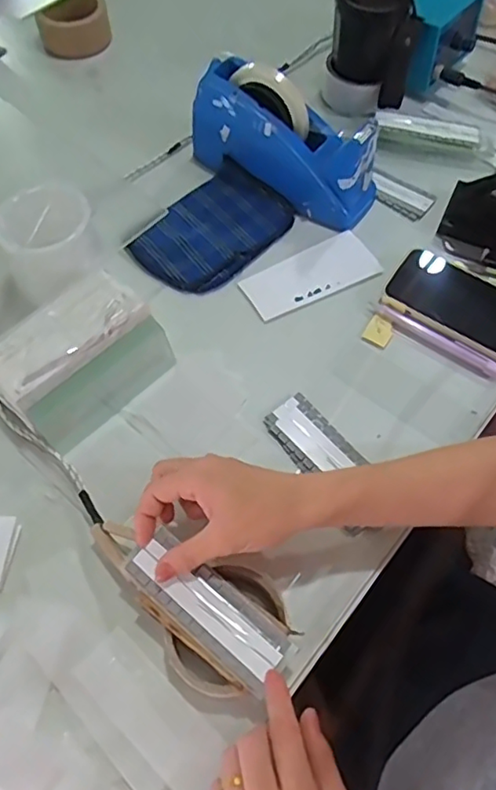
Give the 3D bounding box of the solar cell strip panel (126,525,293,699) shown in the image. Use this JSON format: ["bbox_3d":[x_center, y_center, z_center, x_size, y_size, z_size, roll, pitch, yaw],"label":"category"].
[{"bbox_3d":[-0.030,0.151,0.426,0.126,0.006,0.044,35,66,16],"label":"solar cell strip panel"}]

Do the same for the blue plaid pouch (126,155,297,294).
[{"bbox_3d":[-0.036,-0.178,0.637,0.111,0.016,0.161,35,66,18],"label":"blue plaid pouch"}]

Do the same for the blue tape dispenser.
[{"bbox_3d":[0.040,-0.269,0.639,0.219,0.124,0.064,34,65,4],"label":"blue tape dispenser"}]

